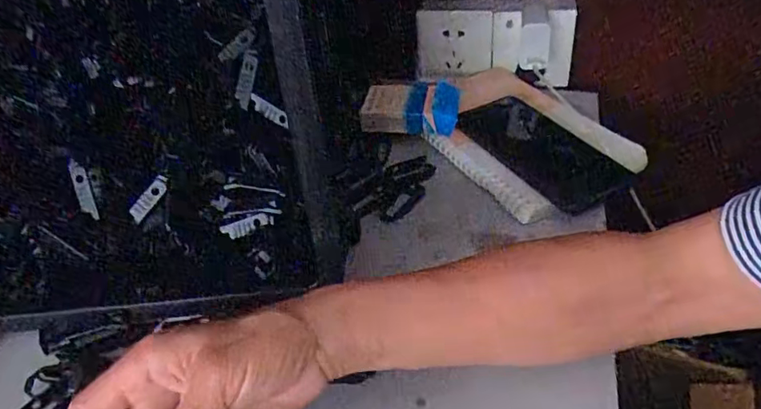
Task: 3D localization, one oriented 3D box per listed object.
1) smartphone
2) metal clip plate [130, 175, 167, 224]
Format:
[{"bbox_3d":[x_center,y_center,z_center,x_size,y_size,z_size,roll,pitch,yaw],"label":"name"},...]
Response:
[{"bbox_3d":[0.148,-0.056,0.499,0.088,0.011,0.154,-25,44,-21],"label":"smartphone"},{"bbox_3d":[-0.171,-0.005,0.399,0.038,0.012,0.004,-49,9,2],"label":"metal clip plate"}]

